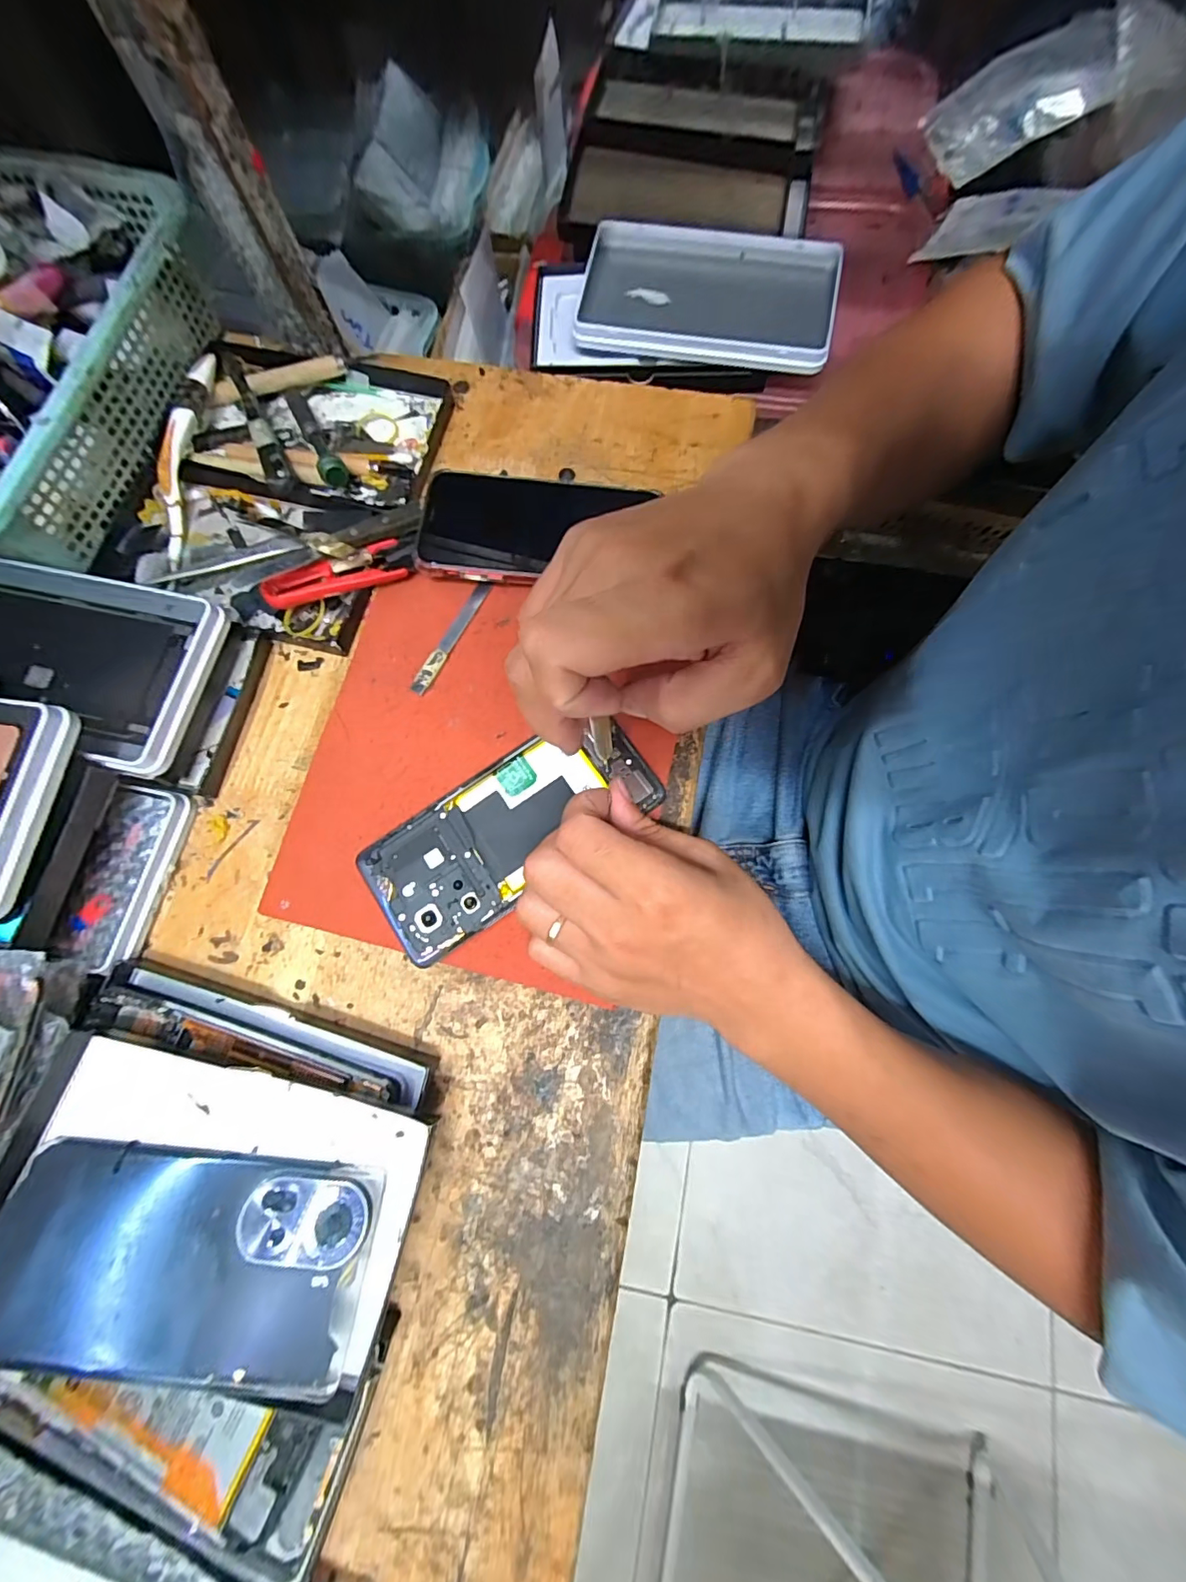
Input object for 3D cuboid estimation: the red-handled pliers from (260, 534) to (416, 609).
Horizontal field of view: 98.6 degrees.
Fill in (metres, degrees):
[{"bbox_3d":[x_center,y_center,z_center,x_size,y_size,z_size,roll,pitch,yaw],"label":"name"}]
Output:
[{"bbox_3d":[-0.150,-0.130,0.309,0.089,0.021,0.024,-21,78,-4],"label":"red-handled pliers"}]

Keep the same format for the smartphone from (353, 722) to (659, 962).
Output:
[{"bbox_3d":[-0.045,0.018,0.279,0.159,0.005,0.071,-35,80,-6],"label":"smartphone"}]

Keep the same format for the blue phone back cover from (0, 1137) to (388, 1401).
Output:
[{"bbox_3d":[-0.172,0.192,0.210,0.152,0.008,0.070,5,56,1],"label":"blue phone back cover"}]

